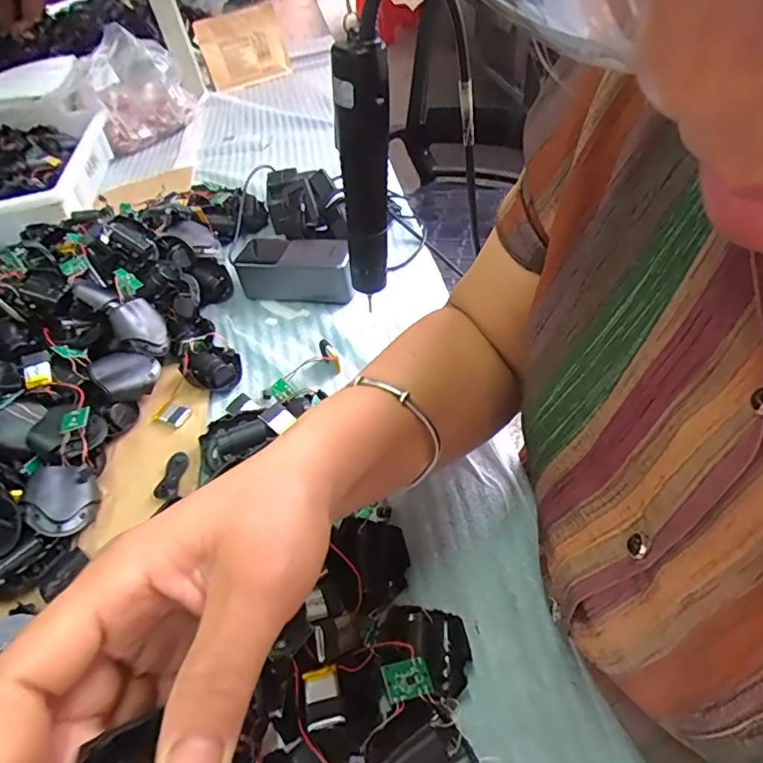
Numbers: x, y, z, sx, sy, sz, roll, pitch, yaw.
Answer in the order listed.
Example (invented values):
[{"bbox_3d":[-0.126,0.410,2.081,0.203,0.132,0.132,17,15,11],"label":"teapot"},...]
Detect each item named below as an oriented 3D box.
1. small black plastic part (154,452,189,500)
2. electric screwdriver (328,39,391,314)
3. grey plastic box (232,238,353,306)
[{"bbox_3d":[-0.174,0.077,0.437,0.018,0.007,0.045,-7,46,5],"label":"small black plastic part"},{"bbox_3d":[-0.012,-0.151,0.410,0.039,0.189,0.029,-8,46,4],"label":"electric screwdriver"},{"bbox_3d":[-0.091,-0.124,0.584,0.132,0.052,0.054,4,48,15],"label":"grey plastic box"}]

